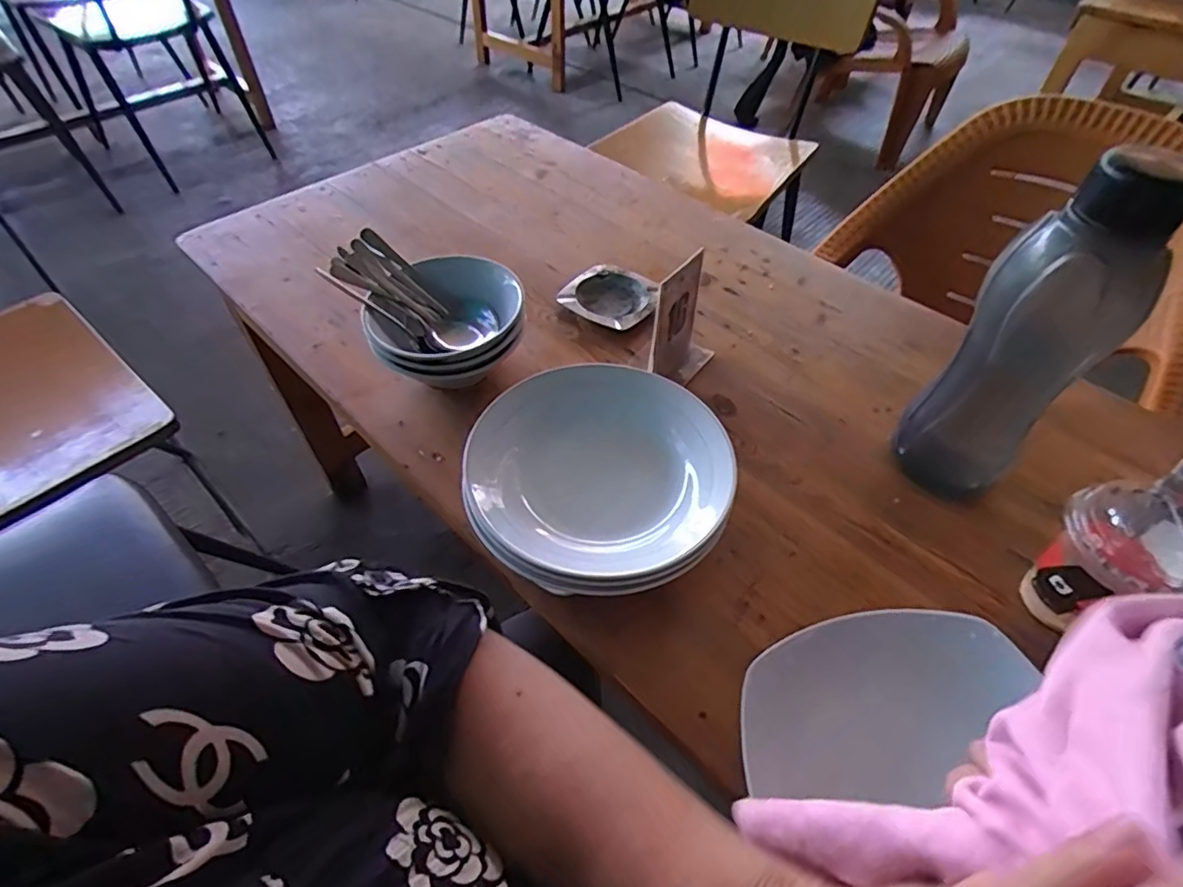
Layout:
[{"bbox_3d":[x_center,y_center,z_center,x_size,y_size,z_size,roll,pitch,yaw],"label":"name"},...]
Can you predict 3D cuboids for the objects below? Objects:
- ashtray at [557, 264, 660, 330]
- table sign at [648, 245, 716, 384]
[{"bbox_3d":[0.029,-0.176,0.726,0.107,0.028,0.102,29,56,19],"label":"ashtray"},{"bbox_3d":[0.100,-0.126,0.618,0.050,0.120,0.088,23,54,15],"label":"table sign"}]

